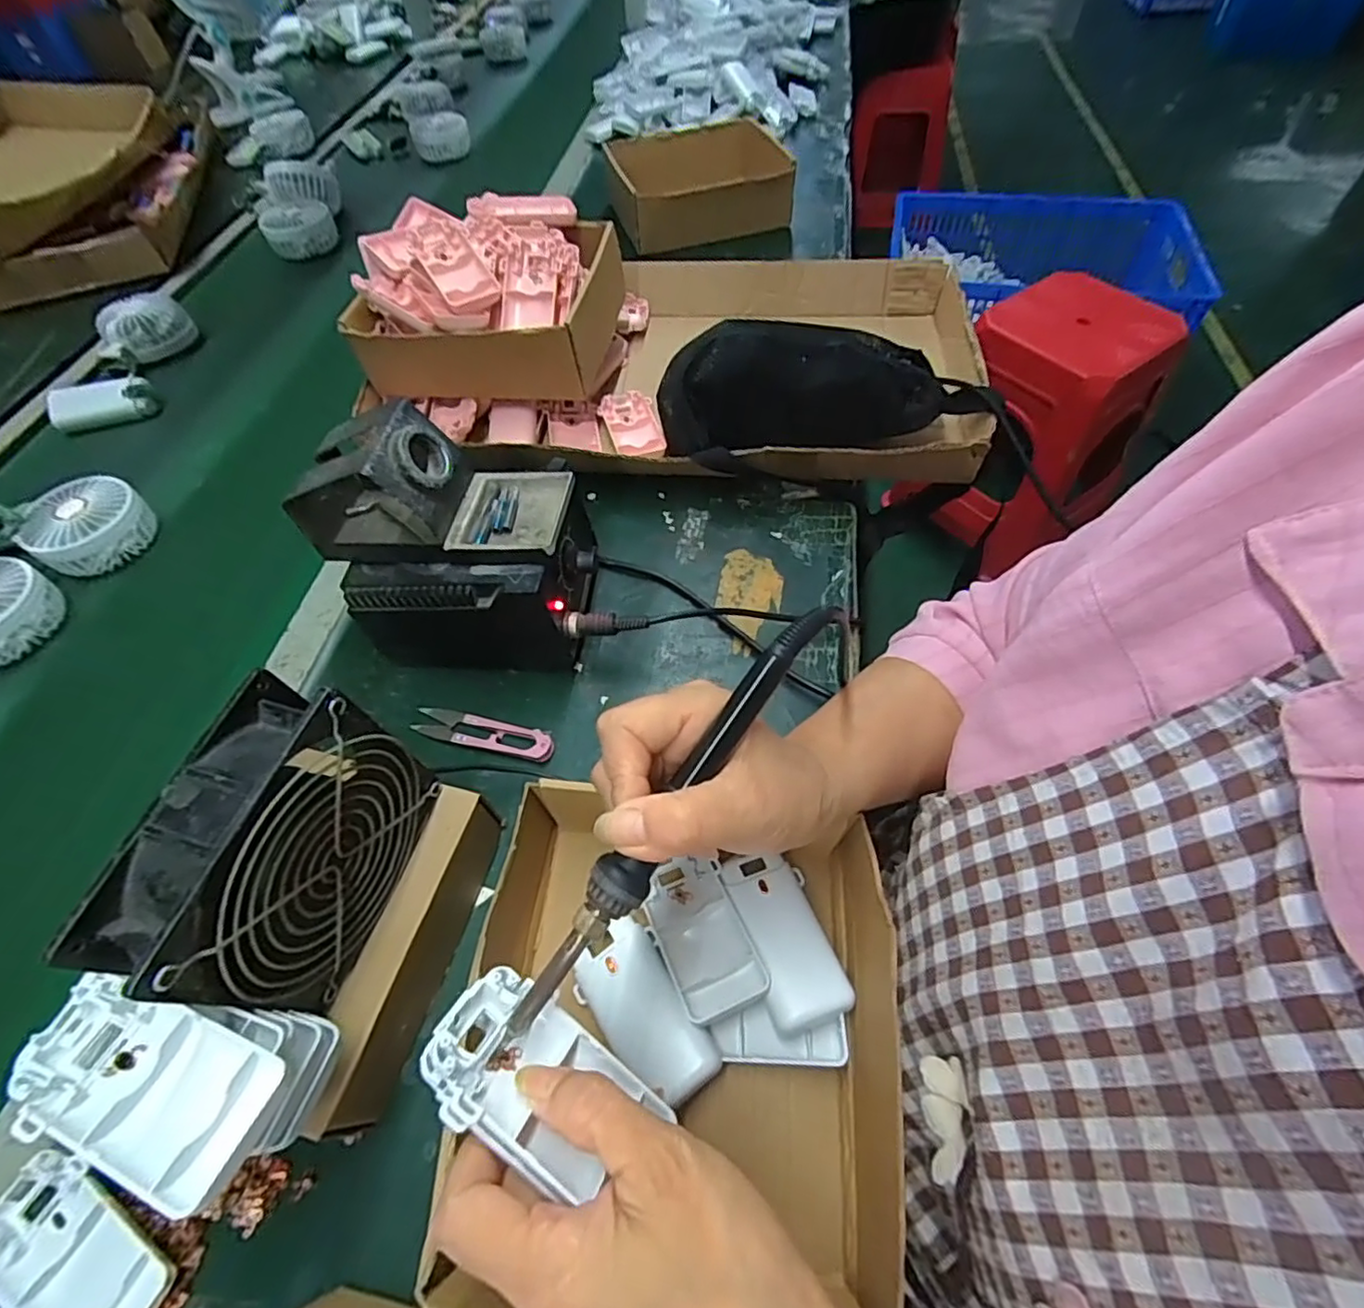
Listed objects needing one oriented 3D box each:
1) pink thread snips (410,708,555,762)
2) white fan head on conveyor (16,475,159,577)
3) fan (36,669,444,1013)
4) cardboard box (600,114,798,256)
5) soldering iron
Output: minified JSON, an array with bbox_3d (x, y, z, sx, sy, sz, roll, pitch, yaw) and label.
[{"bbox_3d":[-0.136,0.054,0.431,0.103,0.012,0.023,12,58,11],"label":"pink thread snips"},{"bbox_3d":[-0.506,-0.109,0.539,0.073,0.041,0.086,31,63,21],"label":"white fan head on conveyor"},{"bbox_3d":[-0.172,0.087,0.279,0.043,0.114,0.117,13,58,11],"label":"fan"},{"bbox_3d":[0.023,-0.629,0.835,0.227,0.055,0.210,-11,56,-4],"label":"cardboard box"},{"bbox_3d":[-0.001,0.058,0.243,0.020,0.014,0.201,33,80,22],"label":"soldering iron"}]

